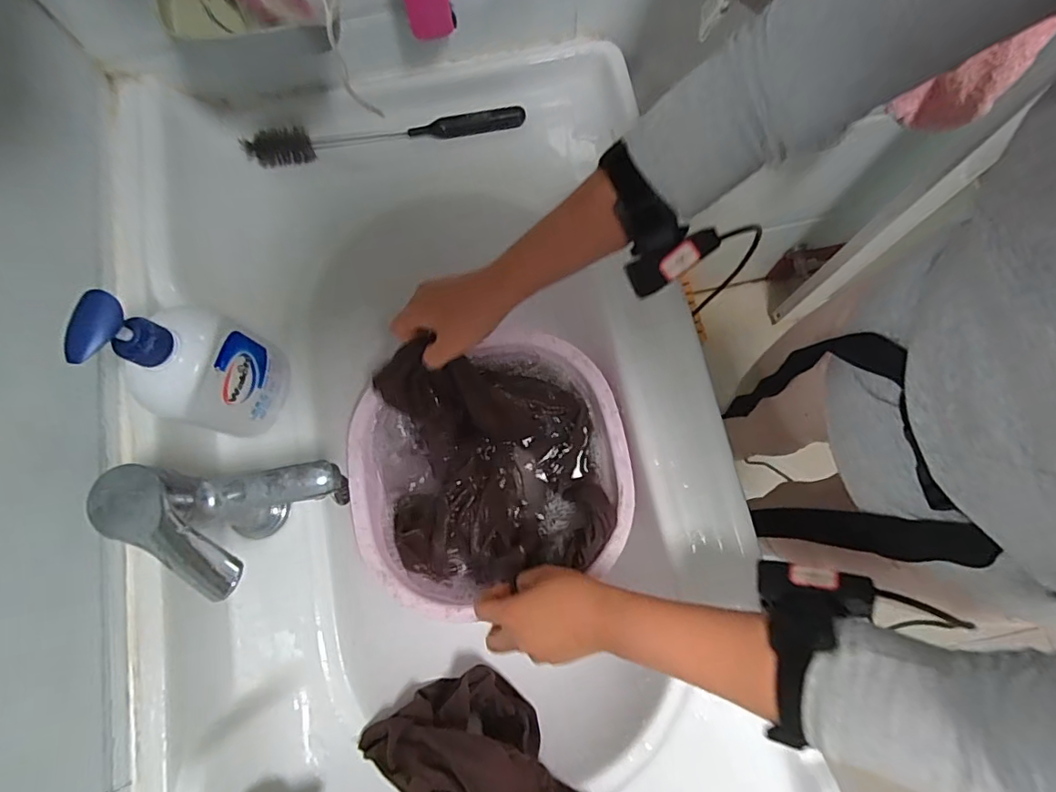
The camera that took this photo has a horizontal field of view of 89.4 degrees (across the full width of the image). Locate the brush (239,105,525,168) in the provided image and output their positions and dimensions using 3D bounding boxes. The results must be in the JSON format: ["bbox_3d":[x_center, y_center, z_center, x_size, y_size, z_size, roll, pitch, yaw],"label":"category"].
[{"bbox_3d":[-0.148,-0.278,0.564,0.287,0.030,0.028,-8,76,-1],"label":"brush"}]

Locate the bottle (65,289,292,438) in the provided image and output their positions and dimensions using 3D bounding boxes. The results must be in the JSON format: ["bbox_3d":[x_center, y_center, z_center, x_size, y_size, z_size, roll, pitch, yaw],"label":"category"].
[{"bbox_3d":[-0.261,-0.024,0.426,0.065,0.209,0.090,31,79,8],"label":"bottle"}]

